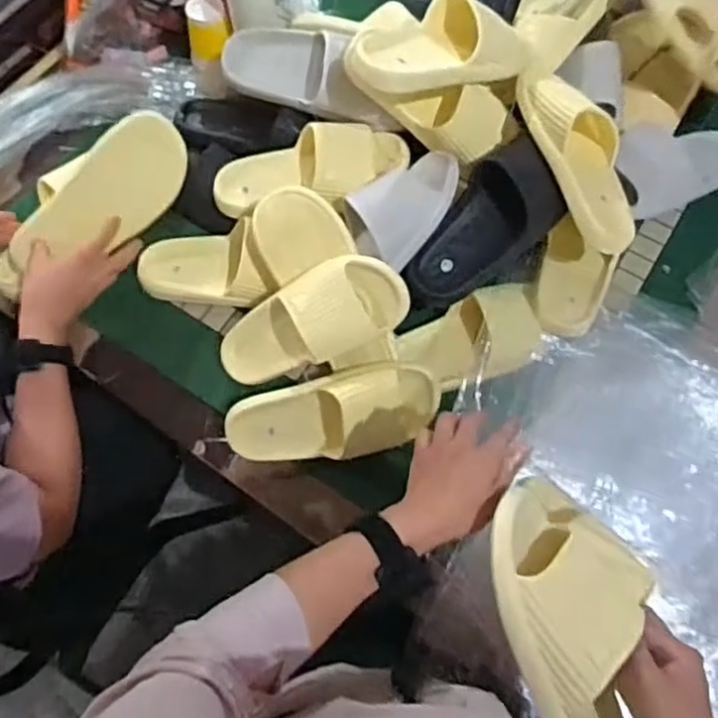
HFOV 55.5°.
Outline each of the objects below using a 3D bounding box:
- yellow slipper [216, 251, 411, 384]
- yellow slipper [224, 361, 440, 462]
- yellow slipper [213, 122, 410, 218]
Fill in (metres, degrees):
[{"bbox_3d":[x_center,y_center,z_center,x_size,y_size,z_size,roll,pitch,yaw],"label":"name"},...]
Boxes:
[{"bbox_3d":[-0.060,-0.039,0.786,0.239,0.071,0.098,-23,68,26],"label":"yellow slipper"},{"bbox_3d":[-0.034,0.063,0.774,0.239,0.077,0.090,-14,69,12],"label":"yellow slipper"},{"bbox_3d":[-0.065,-0.237,0.863,0.246,0.069,0.099,-8,69,12],"label":"yellow slipper"}]

